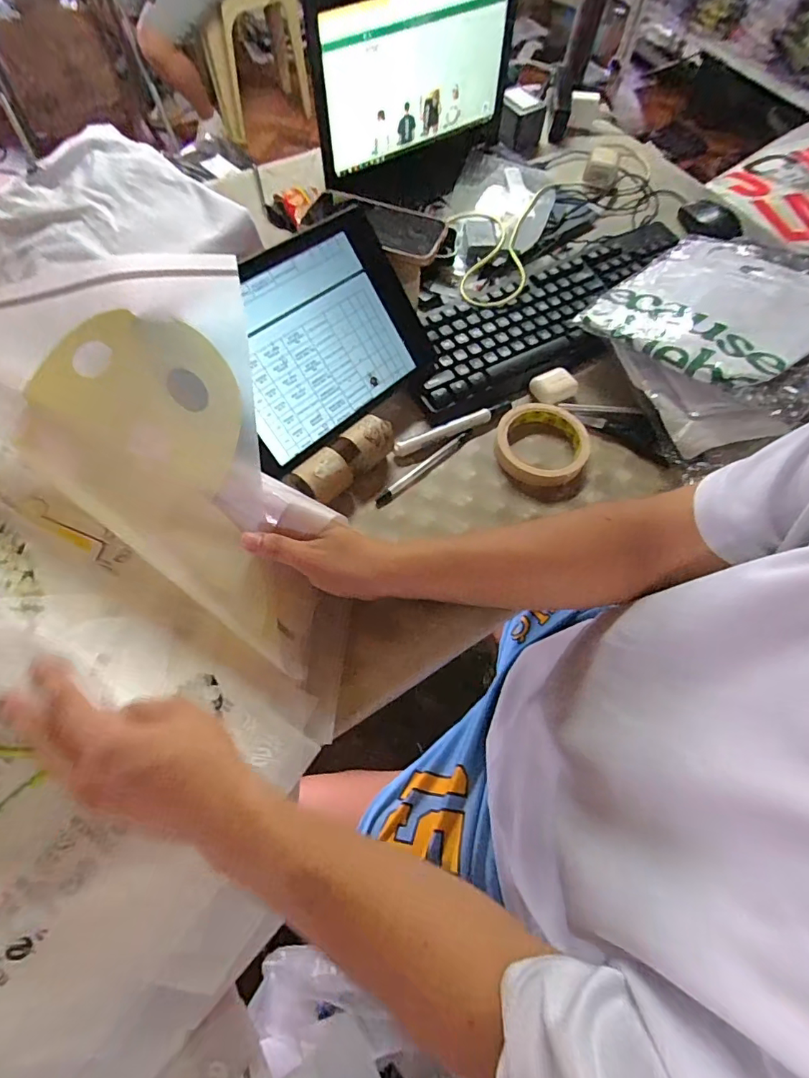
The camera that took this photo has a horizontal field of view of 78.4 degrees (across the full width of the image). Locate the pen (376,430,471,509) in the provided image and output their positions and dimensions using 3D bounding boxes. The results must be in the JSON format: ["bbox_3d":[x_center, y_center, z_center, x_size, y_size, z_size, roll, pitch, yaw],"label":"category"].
[{"bbox_3d":[0.020,-0.074,0.508,0.135,0.005,0.012,-40,72,-20],"label":"pen"}]

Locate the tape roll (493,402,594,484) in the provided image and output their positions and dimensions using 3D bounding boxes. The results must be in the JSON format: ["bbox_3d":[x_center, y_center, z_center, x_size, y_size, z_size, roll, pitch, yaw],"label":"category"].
[{"bbox_3d":[0.145,-0.103,0.522,0.093,0.022,0.099,1,64,-2],"label":"tape roll"}]

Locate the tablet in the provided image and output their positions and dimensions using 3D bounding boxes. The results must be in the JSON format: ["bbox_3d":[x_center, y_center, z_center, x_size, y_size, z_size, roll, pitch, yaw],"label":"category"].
[{"bbox_3d":[-0.076,-0.192,0.467,0.228,0.011,0.164,-43,116,-25],"label":"tablet"}]

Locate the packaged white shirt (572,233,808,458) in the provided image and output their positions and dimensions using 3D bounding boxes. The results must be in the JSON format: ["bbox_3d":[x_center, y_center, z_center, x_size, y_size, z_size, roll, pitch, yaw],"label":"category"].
[{"bbox_3d":[0.350,-0.232,0.533,0.297,0.062,0.252,-40,72,-20],"label":"packaged white shirt"}]

